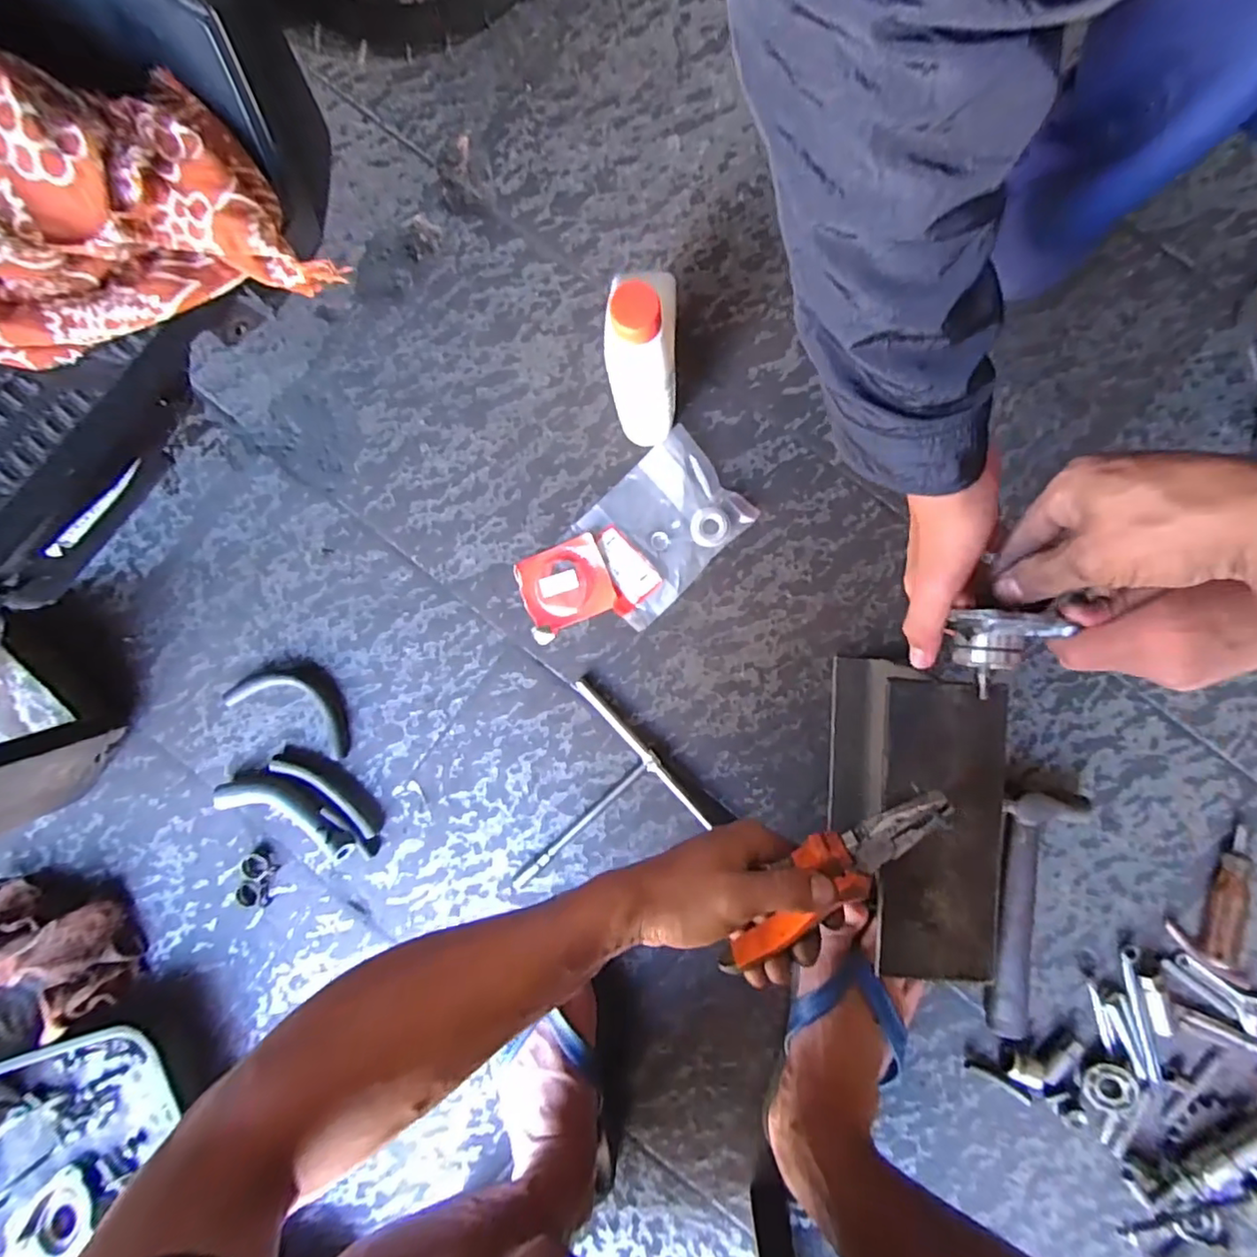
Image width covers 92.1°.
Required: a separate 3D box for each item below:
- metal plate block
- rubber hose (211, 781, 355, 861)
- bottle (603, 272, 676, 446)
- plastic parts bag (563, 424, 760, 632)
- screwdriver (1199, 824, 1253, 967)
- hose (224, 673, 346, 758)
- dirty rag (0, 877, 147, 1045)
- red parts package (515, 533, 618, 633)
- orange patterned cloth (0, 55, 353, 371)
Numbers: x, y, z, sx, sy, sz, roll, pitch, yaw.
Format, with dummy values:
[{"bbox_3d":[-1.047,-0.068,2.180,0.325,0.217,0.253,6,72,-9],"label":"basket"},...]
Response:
[{"bbox_3d":[0.208,0.127,0.460,0.070,0.151,0.190,2,93,5],"label":"metal plate block"},{"bbox_3d":[-0.319,0.174,0.570,0.137,0.023,0.042,24,94,4],"label":"rubber hose"},{"bbox_3d":[0.009,-0.201,0.441,0.047,0.202,0.082,2,93,5],"label":"bottle"},{"bbox_3d":[0.026,-0.090,0.543,0.148,0.013,0.108,-44,88,6],"label":"plastic parts bag"},{"bbox_3d":[0.500,0.221,0.501,0.024,0.023,0.111,12,93,5],"label":"screwdriver"},{"bbox_3d":[-0.316,0.071,0.571,0.126,0.012,0.052,25,94,4],"label":"hose"},{"bbox_3d":[-0.566,0.321,0.595,0.158,0.058,0.124,9,93,5],"label":"dirty rag"},{"bbox_3d":[-0.058,-0.040,0.552,0.080,0.014,0.070,-21,90,6],"label":"red parts package"},{"bbox_3d":[-0.252,-0.184,0.259,0.177,0.089,0.117,-25,90,5],"label":"orange patterned cloth"}]

